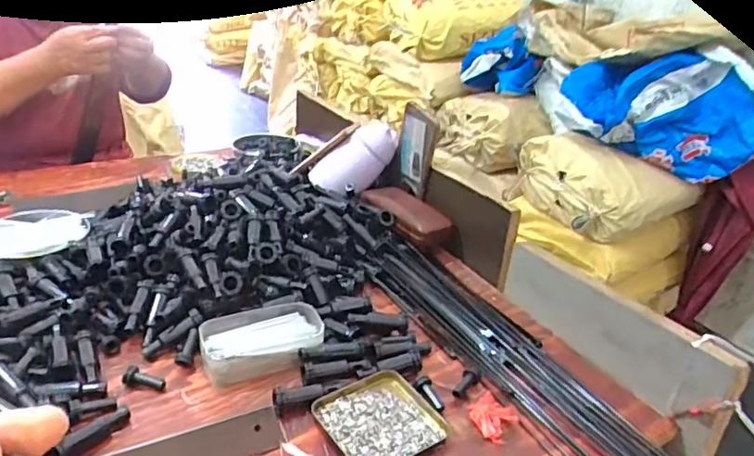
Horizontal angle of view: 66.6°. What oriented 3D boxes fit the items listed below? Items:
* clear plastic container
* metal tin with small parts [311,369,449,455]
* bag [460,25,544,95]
[{"bbox_3d":[-0.118,0.115,0.589,0.120,0.038,0.073,-7,29,-21],"label":"clear plastic container"},{"bbox_3d":[0.002,0.172,0.518,0.095,0.012,0.092,-15,32,-33],"label":"metal tin with small parts"},{"bbox_3d":[0.423,-0.537,1.867,0.277,0.222,0.120,8,2,17],"label":"bag"}]

